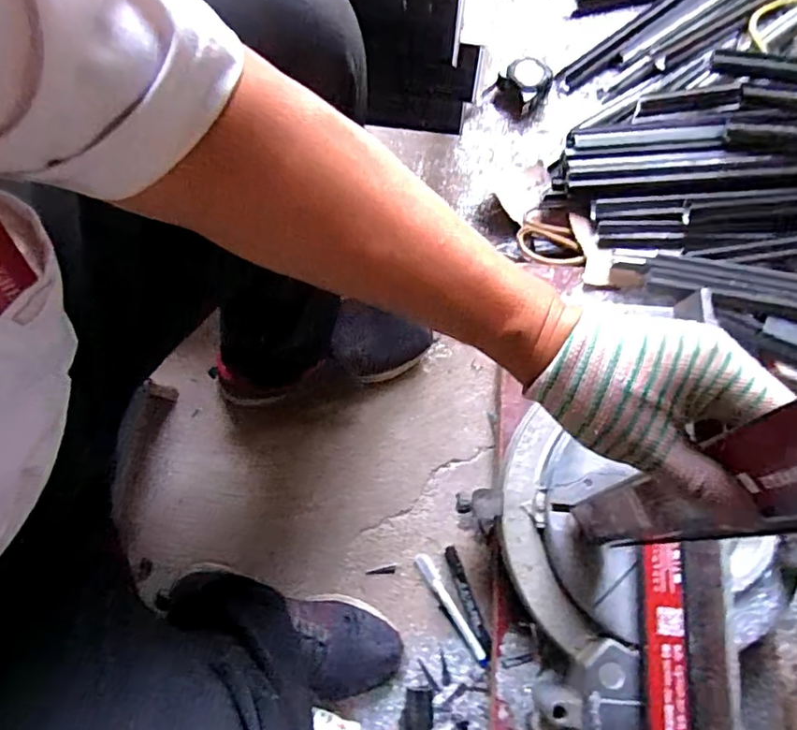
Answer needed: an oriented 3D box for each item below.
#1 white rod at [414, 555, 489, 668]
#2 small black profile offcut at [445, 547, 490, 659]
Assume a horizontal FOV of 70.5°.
[{"bbox_3d":[0.066,0.299,0.689,0.017,0.010,0.147,-32,77,-7],"label":"white rod"},{"bbox_3d":[0.086,0.286,0.687,0.015,0.010,0.126,-19,76,-4],"label":"small black profile offcut"}]

